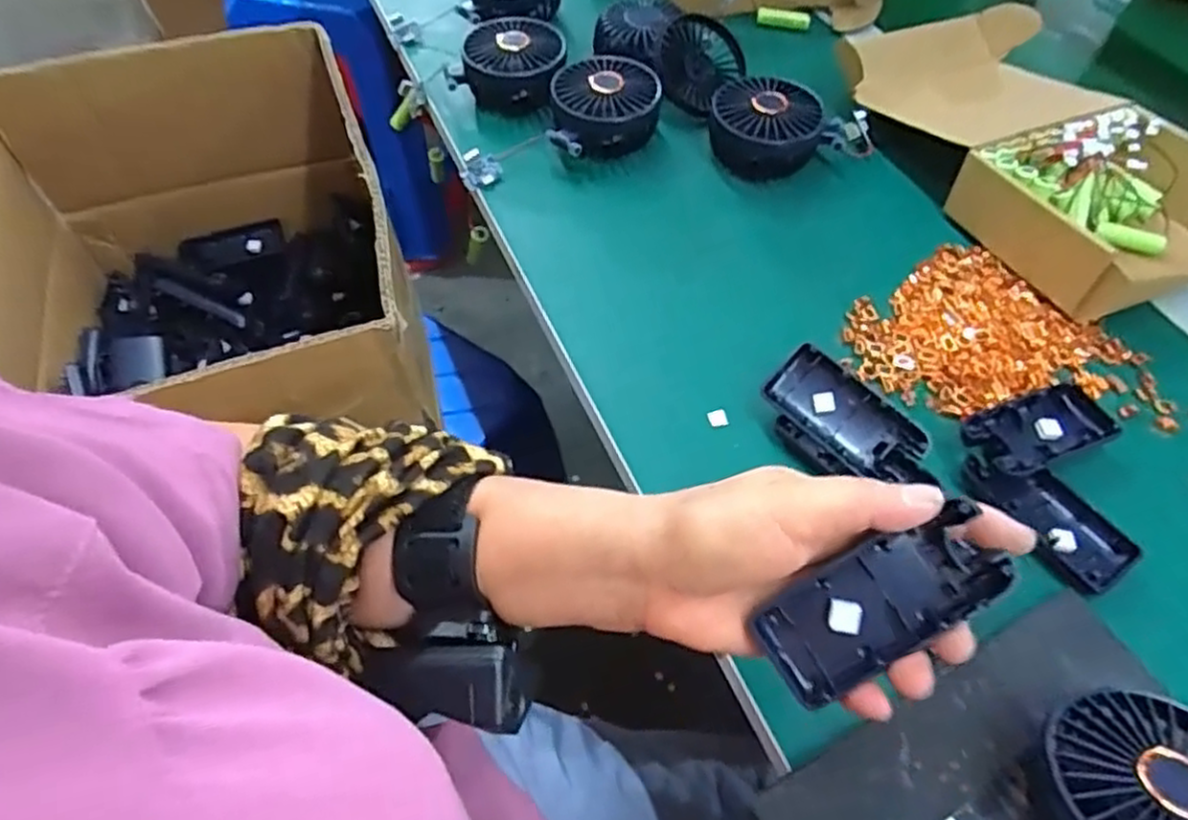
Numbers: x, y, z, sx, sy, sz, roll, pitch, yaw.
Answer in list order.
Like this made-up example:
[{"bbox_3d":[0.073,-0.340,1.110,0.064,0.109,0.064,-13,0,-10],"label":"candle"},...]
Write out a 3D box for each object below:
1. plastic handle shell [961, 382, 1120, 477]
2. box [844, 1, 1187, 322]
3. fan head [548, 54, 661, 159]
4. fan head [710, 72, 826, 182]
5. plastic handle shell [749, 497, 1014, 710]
[{"bbox_3d":[0.263,0.013,0.435,0.093,0.020,0.044,-19,57,-15],"label":"plastic handle shell"},{"bbox_3d":[0.336,-0.206,0.562,0.170,0.062,0.313,-19,57,-15],"label":"box"},{"bbox_3d":[0.008,-0.249,0.605,0.084,0.050,0.083,1,54,-1],"label":"fan head"},{"bbox_3d":[0.136,-0.222,0.584,0.087,0.051,0.078,8,54,4],"label":"fan head"},{"bbox_3d":[0.109,0.075,0.280,0.092,0.023,0.039,-29,57,6],"label":"plastic handle shell"}]

